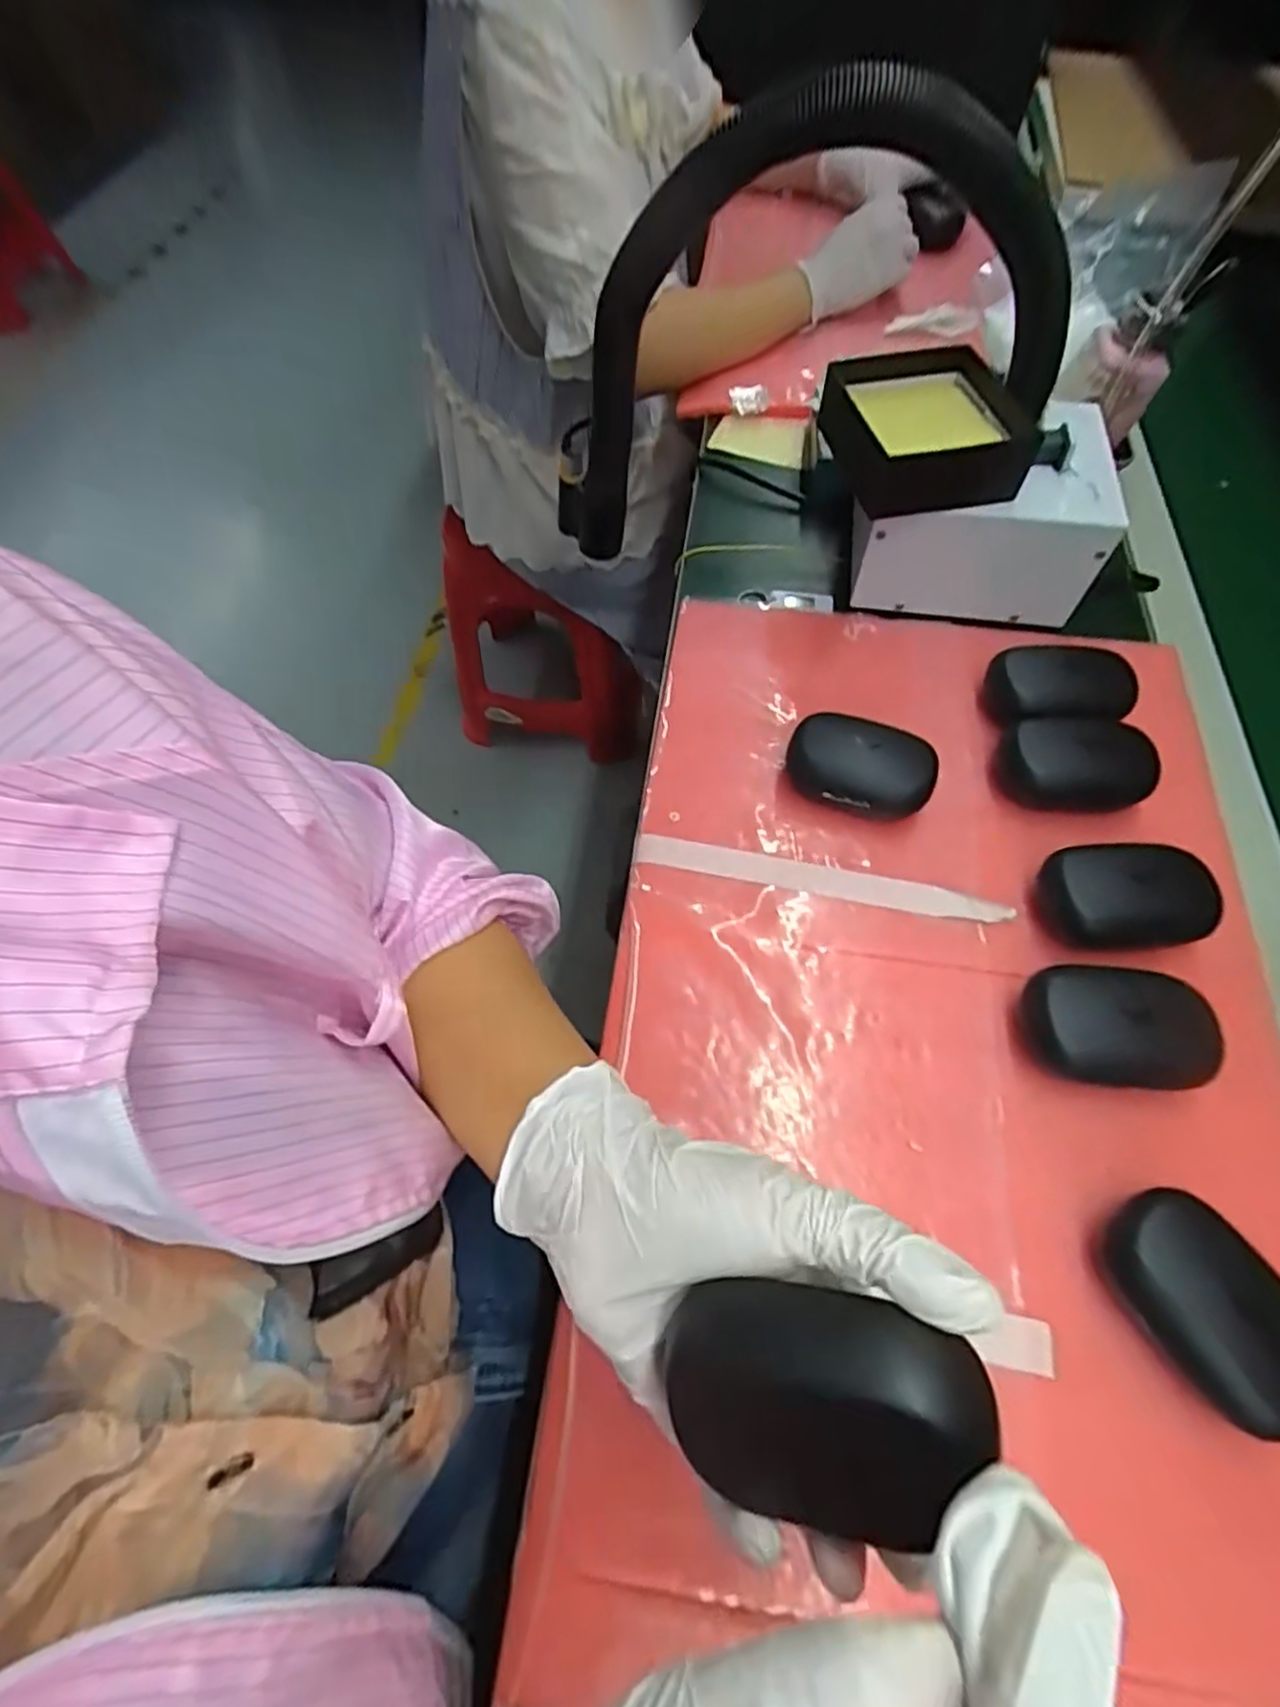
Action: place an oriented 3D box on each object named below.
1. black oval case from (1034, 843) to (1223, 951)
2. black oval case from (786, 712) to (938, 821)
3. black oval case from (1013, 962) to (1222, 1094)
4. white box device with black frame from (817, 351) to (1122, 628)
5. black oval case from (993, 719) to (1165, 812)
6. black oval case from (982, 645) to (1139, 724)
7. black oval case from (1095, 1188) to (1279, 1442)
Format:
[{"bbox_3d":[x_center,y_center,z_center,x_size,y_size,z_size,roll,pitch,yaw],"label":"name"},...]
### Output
[{"bbox_3d":[0.261,0.024,0.374,0.081,0.029,0.052,1,62,0],"label":"black oval case"},{"bbox_3d":[0.132,-0.050,0.421,0.084,0.033,0.053,25,64,12],"label":"black oval case"},{"bbox_3d":[0.233,0.085,0.341,0.082,0.036,0.058,1,61,3],"label":"black oval case"},{"bbox_3d":[0.217,-0.248,0.479,0.182,0.117,0.125,3,61,3],"label":"white box device with black frame"},{"bbox_3d":[0.265,-0.054,0.418,0.094,0.029,0.056,-1,62,-1],"label":"black oval case"},{"bbox_3d":[0.268,-0.105,0.445,0.090,0.030,0.056,-1,62,-1],"label":"black oval case"},{"bbox_3d":[0.233,0.186,0.285,0.054,0.031,0.085,-35,68,-17],"label":"black oval case"}]

